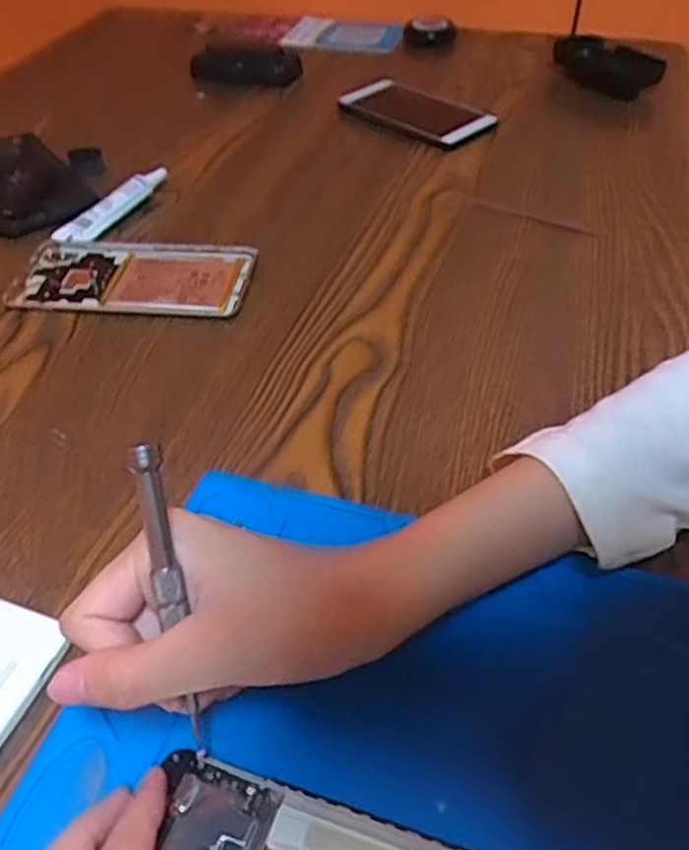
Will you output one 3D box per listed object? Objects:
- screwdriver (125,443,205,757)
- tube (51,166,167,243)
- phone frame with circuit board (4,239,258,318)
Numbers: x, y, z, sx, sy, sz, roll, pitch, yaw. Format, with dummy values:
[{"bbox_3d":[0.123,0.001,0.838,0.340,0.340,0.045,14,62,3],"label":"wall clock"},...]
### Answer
[{"bbox_3d":[-0.056,0.061,0.235,0.009,0.112,0.011,-9,13,-7],"label":"screwdriver"},{"bbox_3d":[-0.174,-0.166,0.530,0.032,0.017,0.099,18,49,18],"label":"tube"},{"bbox_3d":[-0.141,-0.098,0.471,0.155,0.006,0.075,4,46,5],"label":"phone frame with circuit board"}]

